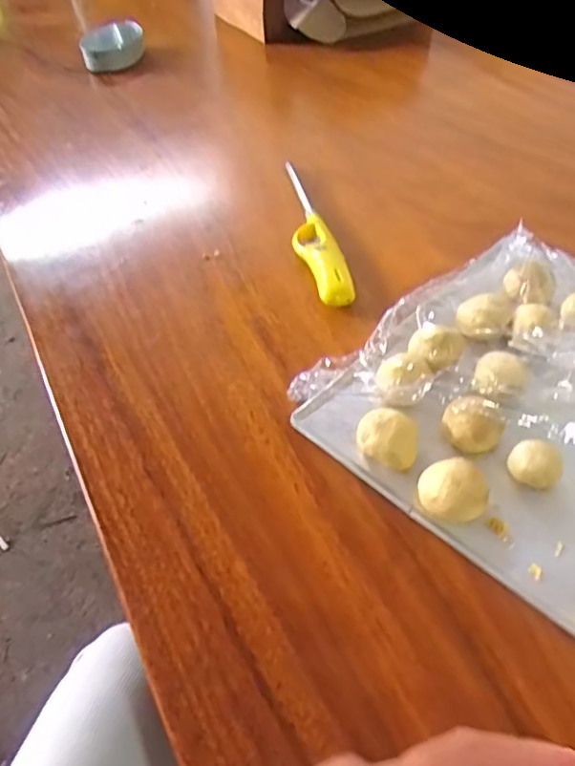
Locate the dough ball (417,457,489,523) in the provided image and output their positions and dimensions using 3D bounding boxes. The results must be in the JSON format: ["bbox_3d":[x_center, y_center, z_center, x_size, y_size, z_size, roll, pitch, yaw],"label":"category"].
[{"bbox_3d":[0.115,0.075,0.417,0.045,0.030,0.037,5,49,9],"label":"dough ball"}]

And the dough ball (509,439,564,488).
[{"bbox_3d":[0.176,0.058,0.427,0.035,0.029,0.029,27,56,26],"label":"dough ball"}]

